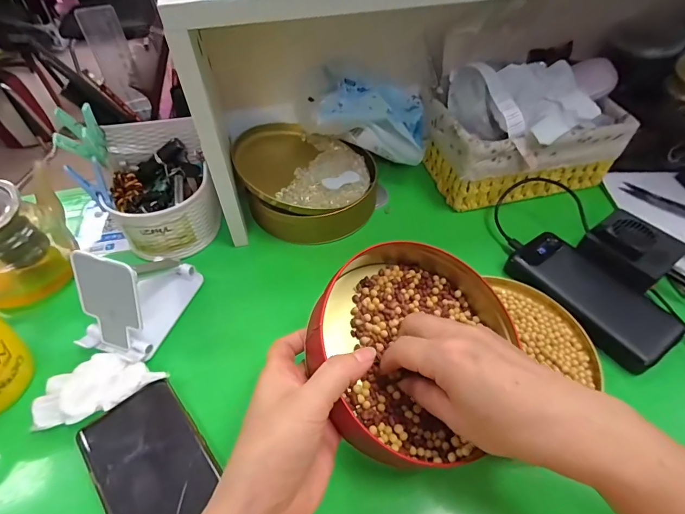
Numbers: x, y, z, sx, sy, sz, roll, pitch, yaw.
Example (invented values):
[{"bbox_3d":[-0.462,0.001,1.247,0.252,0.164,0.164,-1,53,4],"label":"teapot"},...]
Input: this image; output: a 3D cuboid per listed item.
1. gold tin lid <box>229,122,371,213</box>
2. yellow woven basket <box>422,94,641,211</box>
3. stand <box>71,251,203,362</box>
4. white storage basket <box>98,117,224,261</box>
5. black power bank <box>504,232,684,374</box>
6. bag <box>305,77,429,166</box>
[{"bbox_3d":[-0.052,-0.115,0.465,0.163,0.023,0.164,6,46,-7],"label":"gold tin lid"},{"bbox_3d":[0.234,-0.147,0.494,0.216,0.095,0.130,-14,50,-12],"label":"yellow woven basket"},{"bbox_3d":[-0.198,0.027,0.350,0.062,0.093,0.107,11,50,11],"label":"stand"},{"bbox_3d":[-0.207,-0.077,0.429,0.110,0.103,0.130,-14,50,-12],"label":"white storage basket"},{"bbox_3d":[0.255,0.036,0.384,0.075,0.025,0.154,-26,53,-21],"label":"black power bank"},{"bbox_3d":[0.036,-0.174,0.481,0.155,0.084,0.083,-6,49,-5],"label":"bag"}]

